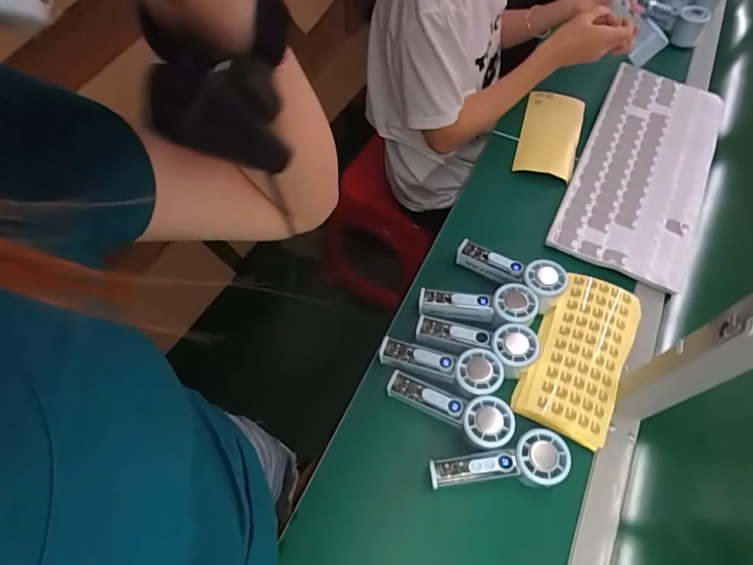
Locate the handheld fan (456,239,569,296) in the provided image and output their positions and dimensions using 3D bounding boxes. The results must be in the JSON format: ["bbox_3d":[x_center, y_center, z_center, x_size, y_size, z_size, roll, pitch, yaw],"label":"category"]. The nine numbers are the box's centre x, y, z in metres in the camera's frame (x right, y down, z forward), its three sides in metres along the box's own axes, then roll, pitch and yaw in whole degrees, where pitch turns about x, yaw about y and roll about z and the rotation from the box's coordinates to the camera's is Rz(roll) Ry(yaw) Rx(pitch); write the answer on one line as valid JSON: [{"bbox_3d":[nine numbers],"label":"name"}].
[{"bbox_3d":[0.187,-0.020,0.659,0.153,0.029,0.054,18,61,28],"label":"handheld fan"}]

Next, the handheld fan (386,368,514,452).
[{"bbox_3d":[0.087,0.151,0.563,0.154,0.025,0.053,16,61,24],"label":"handheld fan"}]

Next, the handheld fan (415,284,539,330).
[{"bbox_3d":[0.136,0.034,0.630,0.153,0.032,0.064,1,60,16],"label":"handheld fan"}]

